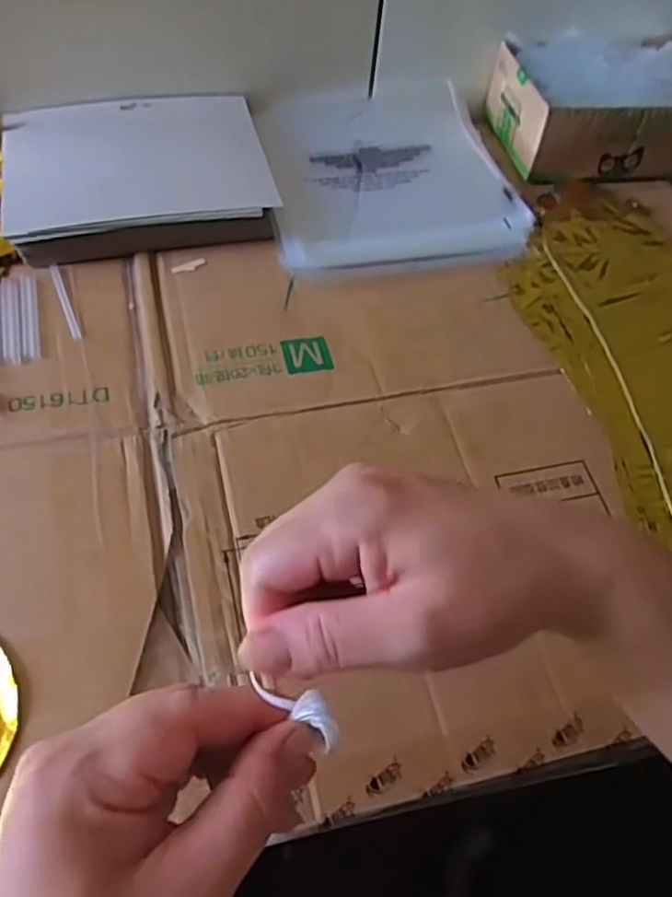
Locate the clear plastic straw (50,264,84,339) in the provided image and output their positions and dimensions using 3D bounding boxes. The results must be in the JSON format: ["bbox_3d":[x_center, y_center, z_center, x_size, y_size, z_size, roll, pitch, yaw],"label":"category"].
[{"bbox_3d":[-0.197,-0.108,0.513,0.008,0.004,0.077,-19,60,-17],"label":"clear plastic straw"}]

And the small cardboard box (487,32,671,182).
[{"bbox_3d":[0.248,-0.316,0.649,0.175,0.063,0.127,-6,57,-9],"label":"small cardboard box"}]

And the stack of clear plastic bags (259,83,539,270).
[{"bbox_3d":[0.044,-0.250,0.625,0.208,0.015,0.235,-6,57,-9],"label":"stack of clear plastic bags"}]

